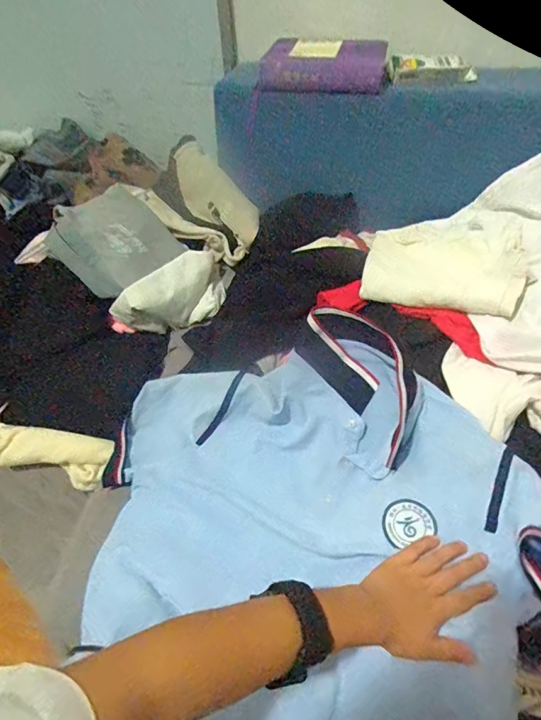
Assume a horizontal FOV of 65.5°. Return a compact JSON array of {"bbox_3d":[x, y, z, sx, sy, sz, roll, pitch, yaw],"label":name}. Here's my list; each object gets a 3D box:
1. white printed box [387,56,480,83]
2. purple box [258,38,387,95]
[{"bbox_3d":[0.251,-0.455,0.652,0.129,0.027,0.042,-1,49,3],"label":"white printed box"},{"bbox_3d":[0.082,-0.458,0.656,0.192,0.046,0.084,3,49,6],"label":"purple box"}]

